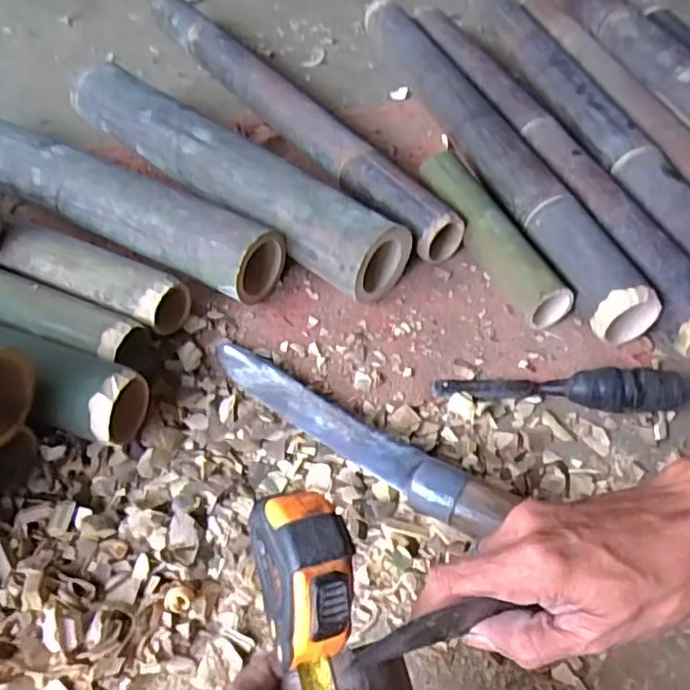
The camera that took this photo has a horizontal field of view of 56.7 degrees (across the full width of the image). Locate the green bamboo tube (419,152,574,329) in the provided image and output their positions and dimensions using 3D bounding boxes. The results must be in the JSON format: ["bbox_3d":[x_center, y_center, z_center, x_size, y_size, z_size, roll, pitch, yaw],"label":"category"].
[{"bbox_3d":[0.147,-0.111,0.659,0.058,0.057,0.233,-21,54,-17],"label":"green bamboo tube"}]

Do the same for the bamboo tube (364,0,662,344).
[{"bbox_3d":[0.160,-0.261,0.791,0.065,0.071,0.666,-13,52,-12],"label":"bamboo tube"}]

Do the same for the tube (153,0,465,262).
[{"bbox_3d":[-0.081,-0.300,0.794,0.065,0.065,0.637,-27,56,-22],"label":"tube"}]

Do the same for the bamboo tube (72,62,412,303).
[{"bbox_3d":[-0.141,-0.184,0.704,0.475,0.089,0.076,32,57,23],"label":"bamboo tube"}]

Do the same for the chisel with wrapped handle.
[{"bbox_3d":[0.183,0.033,0.550,0.206,0.039,0.027,8,51,5],"label":"chisel with wrapped handle"}]

